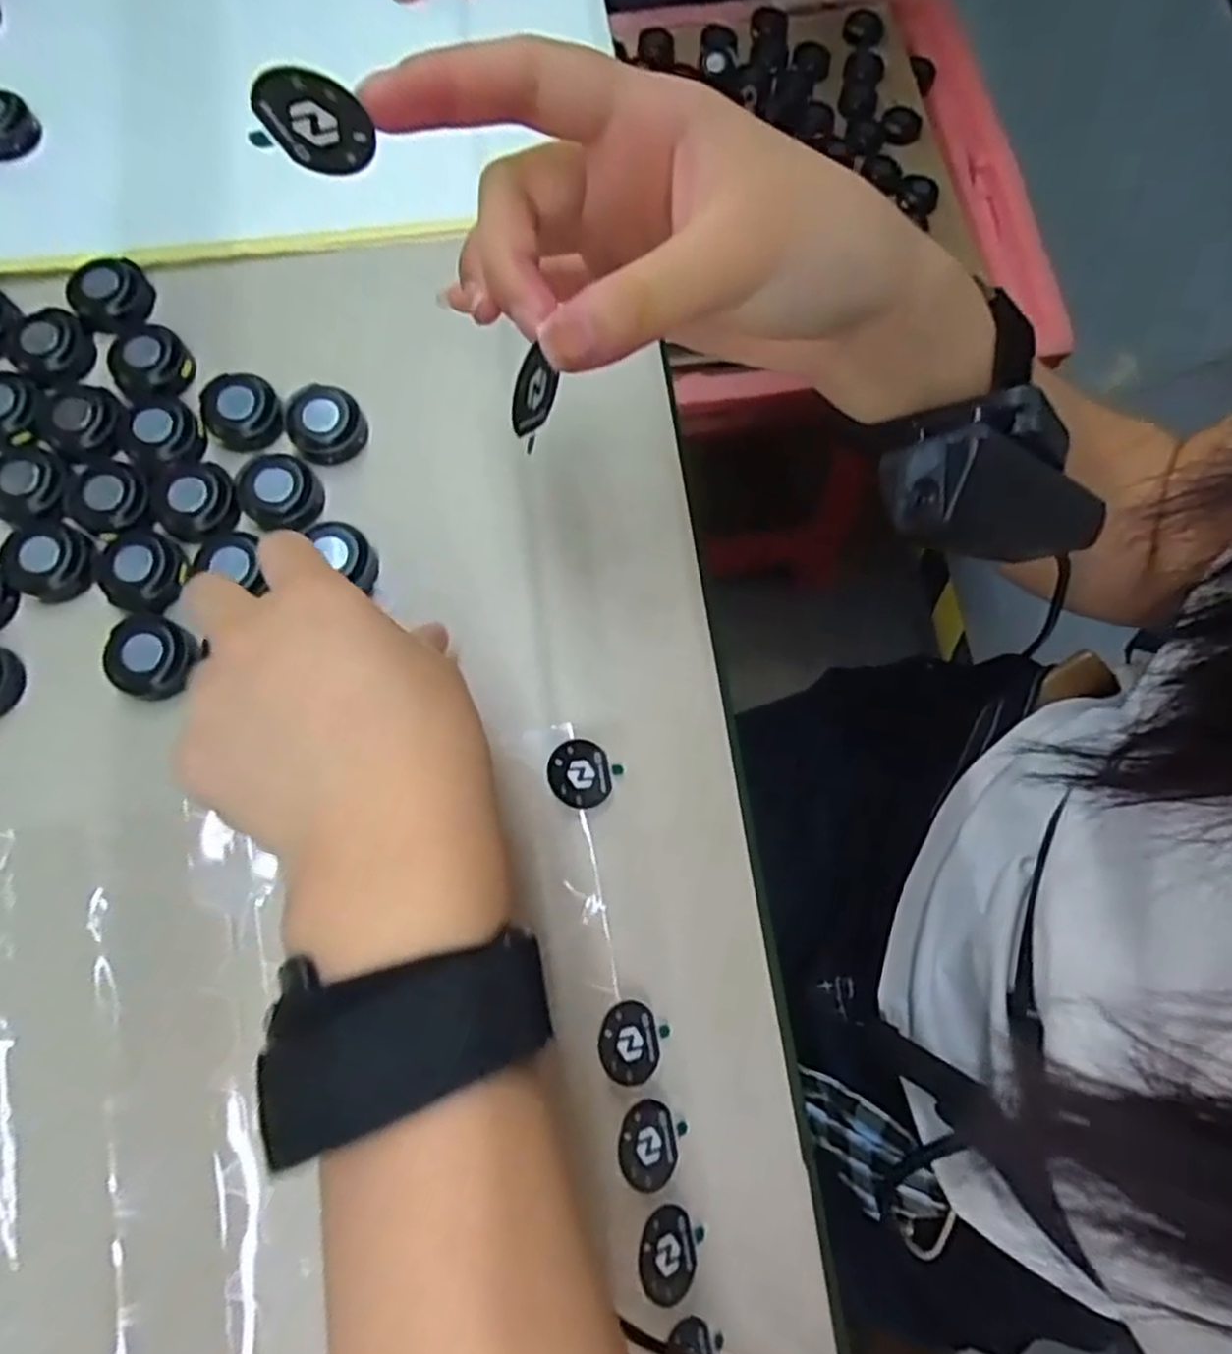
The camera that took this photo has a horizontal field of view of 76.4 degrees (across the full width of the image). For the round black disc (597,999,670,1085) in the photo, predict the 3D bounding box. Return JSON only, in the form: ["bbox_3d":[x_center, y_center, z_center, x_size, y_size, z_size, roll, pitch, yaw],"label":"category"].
[{"bbox_3d":[0.005,0.117,0.249,0.023,0.004,0.023,18,55,-27],"label":"round black disc"}]

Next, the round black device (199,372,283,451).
[{"bbox_3d":[-0.147,-0.104,0.307,0.029,0.011,0.029,1,76,-2],"label":"round black device"}]

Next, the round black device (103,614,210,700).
[{"bbox_3d":[-0.168,-0.008,0.279,0.033,0.007,0.028,26,76,4],"label":"round black device"}]

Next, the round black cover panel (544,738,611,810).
[{"bbox_3d":[-0.013,0.034,0.275,0.024,0.004,0.024,5,71,-15],"label":"round black cover panel"}]

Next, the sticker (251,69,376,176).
[{"bbox_3d":[-0.064,-0.115,0.163,0.026,0.022,0.004,4,75,0],"label":"sticker"}]

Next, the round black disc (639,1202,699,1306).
[{"bbox_3d":[0.015,0.171,0.232,0.020,0.004,0.023,37,50,-12],"label":"round black disc"}]

